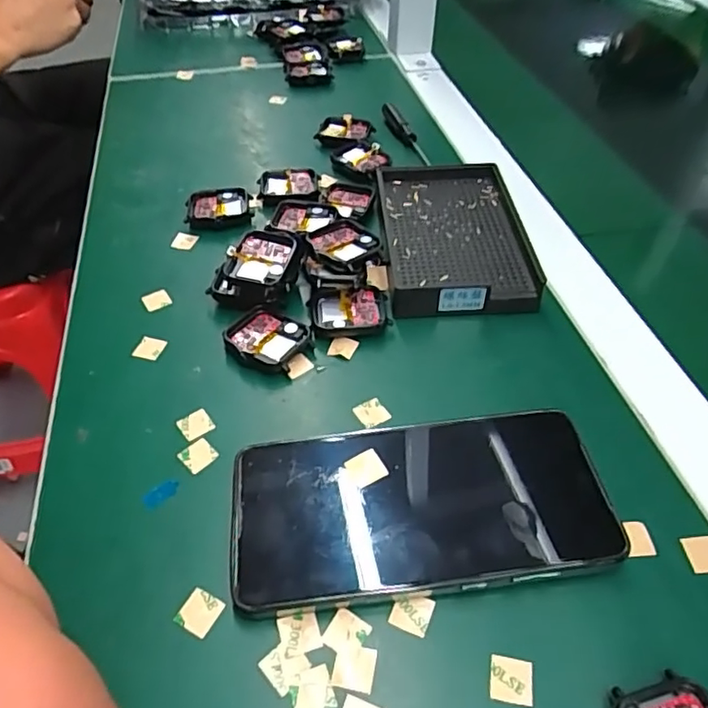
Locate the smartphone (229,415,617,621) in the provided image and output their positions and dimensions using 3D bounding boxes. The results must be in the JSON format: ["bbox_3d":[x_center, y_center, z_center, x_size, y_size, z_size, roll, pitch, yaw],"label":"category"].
[{"bbox_3d":[0.028,0.068,0.256,0.160,0.014,0.078,-6,48,-4],"label":"smartphone"}]

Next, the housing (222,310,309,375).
[{"bbox_3d":[-0.051,-0.007,0.329,0.042,0.013,0.040,20,51,19],"label":"housing"}]

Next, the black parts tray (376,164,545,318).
[{"bbox_3d":[0.065,-0.081,0.385,0.090,0.022,0.136,-2,48,0],"label":"black parts tray"}]

